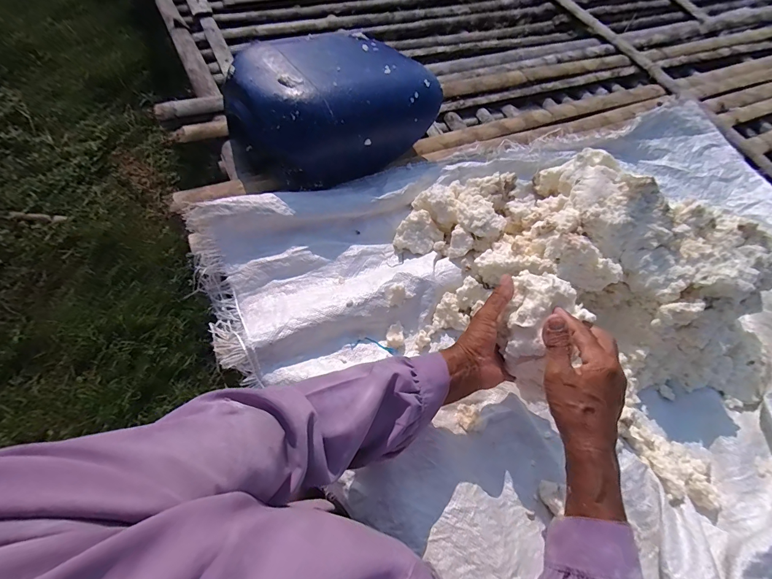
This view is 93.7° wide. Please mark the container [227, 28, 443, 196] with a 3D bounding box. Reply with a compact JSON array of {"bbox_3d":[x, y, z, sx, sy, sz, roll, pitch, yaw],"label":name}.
[{"bbox_3d":[-0.091,-0.338,0.650,0.358,0.133,0.238,-29,69,-18],"label":"container"}]

